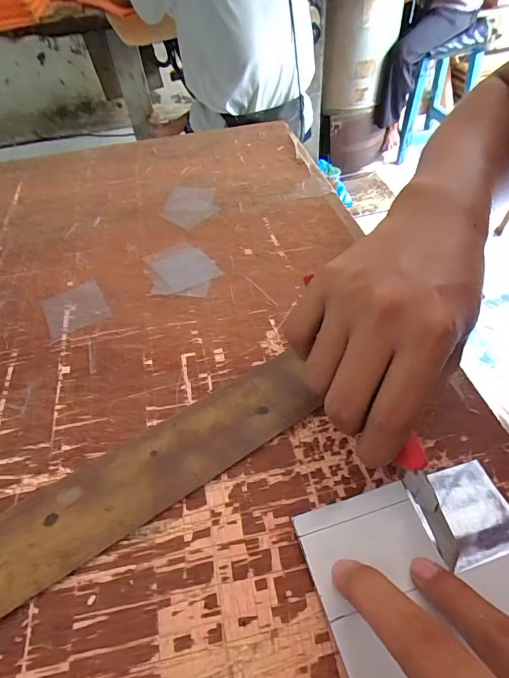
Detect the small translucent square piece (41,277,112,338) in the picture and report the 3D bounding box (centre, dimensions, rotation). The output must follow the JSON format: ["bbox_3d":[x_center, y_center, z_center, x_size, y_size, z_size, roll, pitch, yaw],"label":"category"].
[{"bbox_3d":[-0.142,-0.026,0.322,0.045,0.004,0.050,-25,51,-18],"label":"small translucent square piece"}]

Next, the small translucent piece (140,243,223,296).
[{"bbox_3d":[-0.062,-0.061,0.348,0.058,0.004,0.073,-15,49,-10],"label":"small translucent piece"}]

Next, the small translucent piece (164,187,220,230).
[{"bbox_3d":[-0.065,-0.136,0.414,0.054,0.004,0.075,-10,48,-6],"label":"small translucent piece"}]

